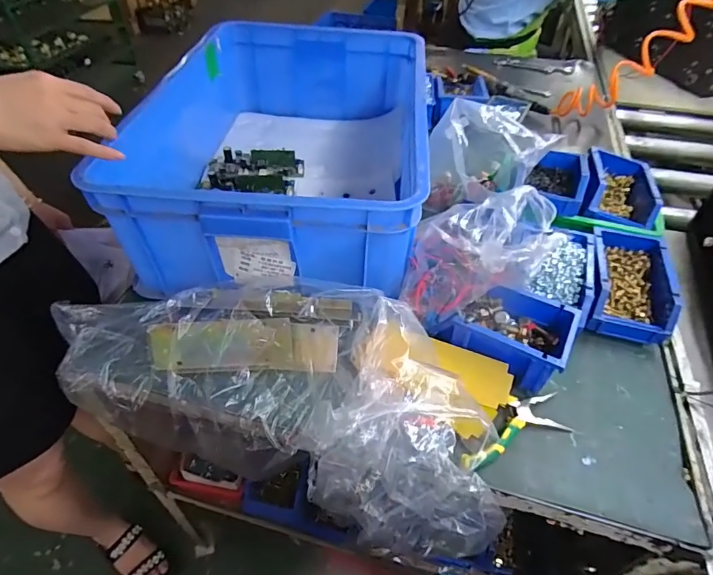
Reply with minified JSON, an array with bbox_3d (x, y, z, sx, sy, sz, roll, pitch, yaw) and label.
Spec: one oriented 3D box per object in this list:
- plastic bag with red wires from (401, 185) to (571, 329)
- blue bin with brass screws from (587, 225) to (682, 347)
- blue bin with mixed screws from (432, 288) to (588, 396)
[{"bbox_3d":[0.164,-0.042,0.584,0.187,0.124,0.164,7,47,7],"label":"plastic bag with red wires"},{"bbox_3d":[0.388,-0.003,0.638,0.100,0.081,0.170,12,47,11],"label":"blue bin with brass screws"},{"bbox_3d":[0.197,0.059,0.572,0.149,0.073,0.121,27,52,23],"label":"blue bin with mixed screws"}]

